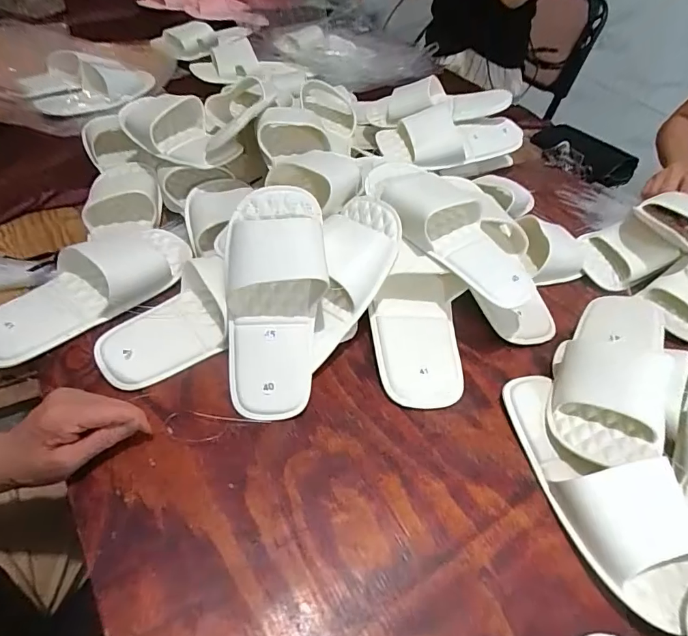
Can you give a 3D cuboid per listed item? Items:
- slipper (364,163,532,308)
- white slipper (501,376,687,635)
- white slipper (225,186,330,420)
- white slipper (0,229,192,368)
[{"bbox_3d":[0.123,-0.108,0.487,0.085,0.059,0.223,-35,75,-31],"label":"slipper"},{"bbox_3d":[0.227,0.138,0.389,0.094,0.053,0.226,-6,49,-13],"label":"white slipper"},{"bbox_3d":[-0.072,-0.018,0.436,0.102,0.054,0.226,2,81,-1],"label":"white slipper"},{"bbox_3d":[-0.283,-0.036,0.477,0.111,0.053,0.231,37,54,24],"label":"white slipper"}]

